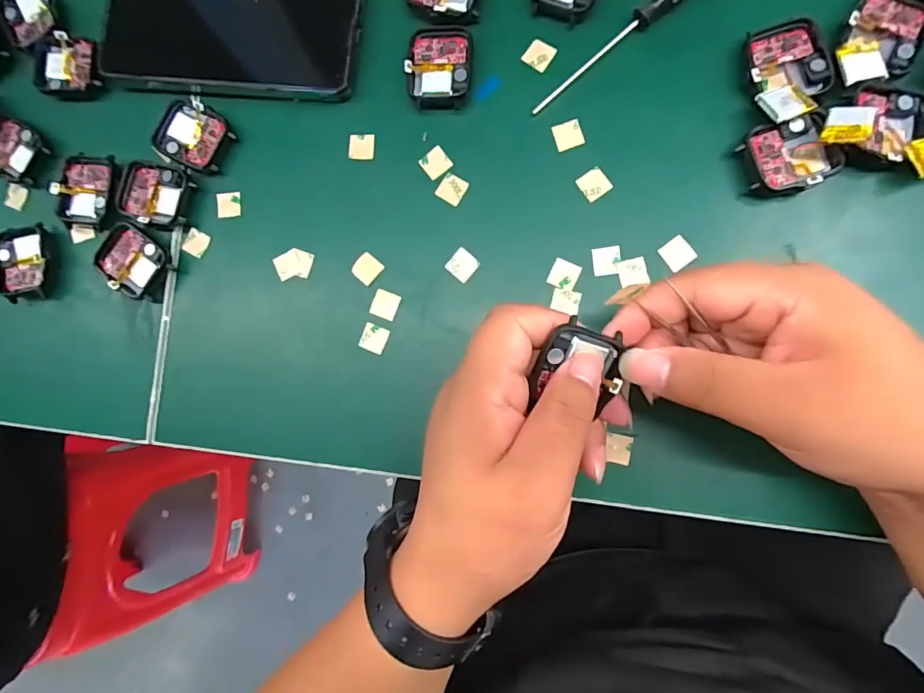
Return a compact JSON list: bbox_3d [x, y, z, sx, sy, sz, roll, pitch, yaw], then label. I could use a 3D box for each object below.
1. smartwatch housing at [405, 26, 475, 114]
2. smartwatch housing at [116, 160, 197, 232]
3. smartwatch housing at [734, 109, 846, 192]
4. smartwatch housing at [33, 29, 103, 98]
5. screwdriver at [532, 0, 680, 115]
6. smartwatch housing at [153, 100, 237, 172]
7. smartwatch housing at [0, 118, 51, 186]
[{"bbox_3d":[-0.013,-0.162,0.269,0.037,0.008,0.045,3,88,7],"label":"smartwatch housing"},{"bbox_3d":[-0.190,-0.094,0.284,0.046,0.008,0.039,12,90,7],"label":"smartwatch housing"},{"bbox_3d":[0.173,-0.100,0.242,0.045,0.011,0.038,-19,86,6],"label":"smartwatch housing"},{"bbox_3d":[-0.254,-0.182,0.297,0.048,0.006,0.038,9,89,7],"label":"smartwatch housing"},{"bbox_3d":[0.093,-0.176,0.256,0.130,0.011,0.011,-38,84,5],"label":"screwdriver"},{"bbox_3d":[-0.165,-0.130,0.285,0.039,0.010,0.036,28,92,7],"label":"smartwatch housing"},{"bbox_3d":[-0.291,-0.127,0.298,0.038,0.006,0.035,32,92,7],"label":"smartwatch housing"}]

